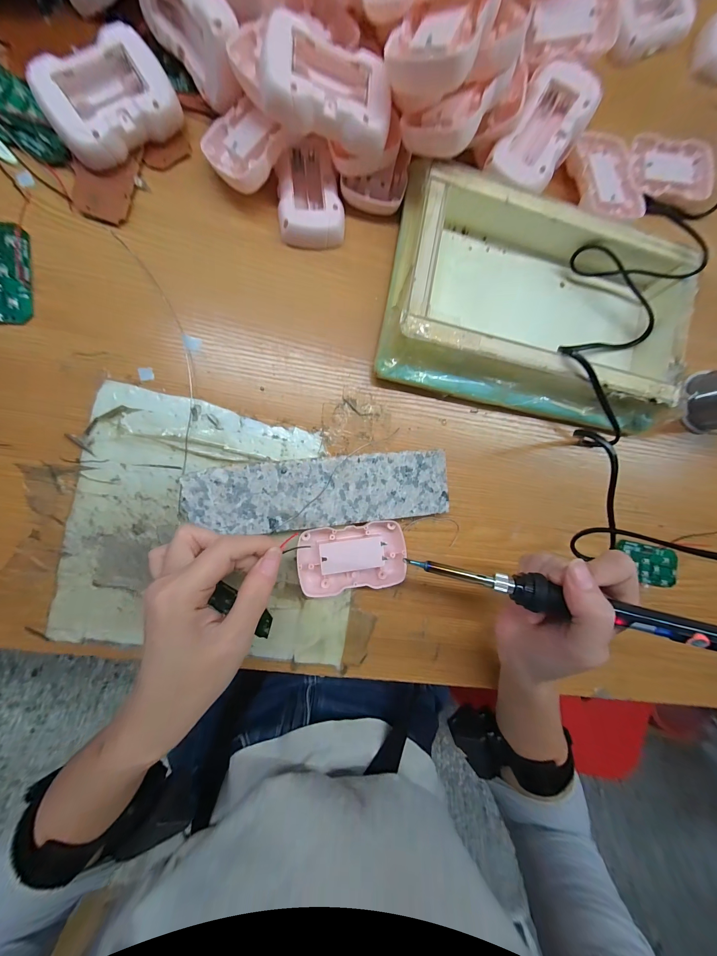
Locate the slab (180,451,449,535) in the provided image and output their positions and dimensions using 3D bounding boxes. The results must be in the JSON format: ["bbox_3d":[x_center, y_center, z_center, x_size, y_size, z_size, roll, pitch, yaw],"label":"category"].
[{"bbox_3d":[-0.029,0.012,0.252,0.207,0.018,0.055,-6,92,-8],"label":"slab"}]

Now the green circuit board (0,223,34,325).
[{"bbox_3d":[-0.265,-0.153,0.225,0.036,0.007,0.073,-3,92,-8],"label":"green circuit board"}]

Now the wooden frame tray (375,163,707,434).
[{"bbox_3d":[0.153,-0.141,0.263,0.259,0.044,0.161,12,90,-8],"label":"wooden frame tray"}]

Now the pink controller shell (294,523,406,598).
[{"bbox_3d":[-0.005,0.066,0.254,0.087,0.016,0.053,-5,92,-8],"label":"pink controller shell"}]

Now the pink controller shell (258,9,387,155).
[{"bbox_3d":[-0.019,-0.259,0.201,0.082,0.025,0.051,5,91,-8],"label":"pink controller shell"}]

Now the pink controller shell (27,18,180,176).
[{"bbox_3d":[-0.177,-0.269,0.220,0.086,0.034,0.046,-41,96,-5],"label":"pink controller shell"}]

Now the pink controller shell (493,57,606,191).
[{"bbox_3d":[0.148,-0.276,0.245,0.049,0.017,0.081,33,105,3],"label":"pink controller shell"}]

